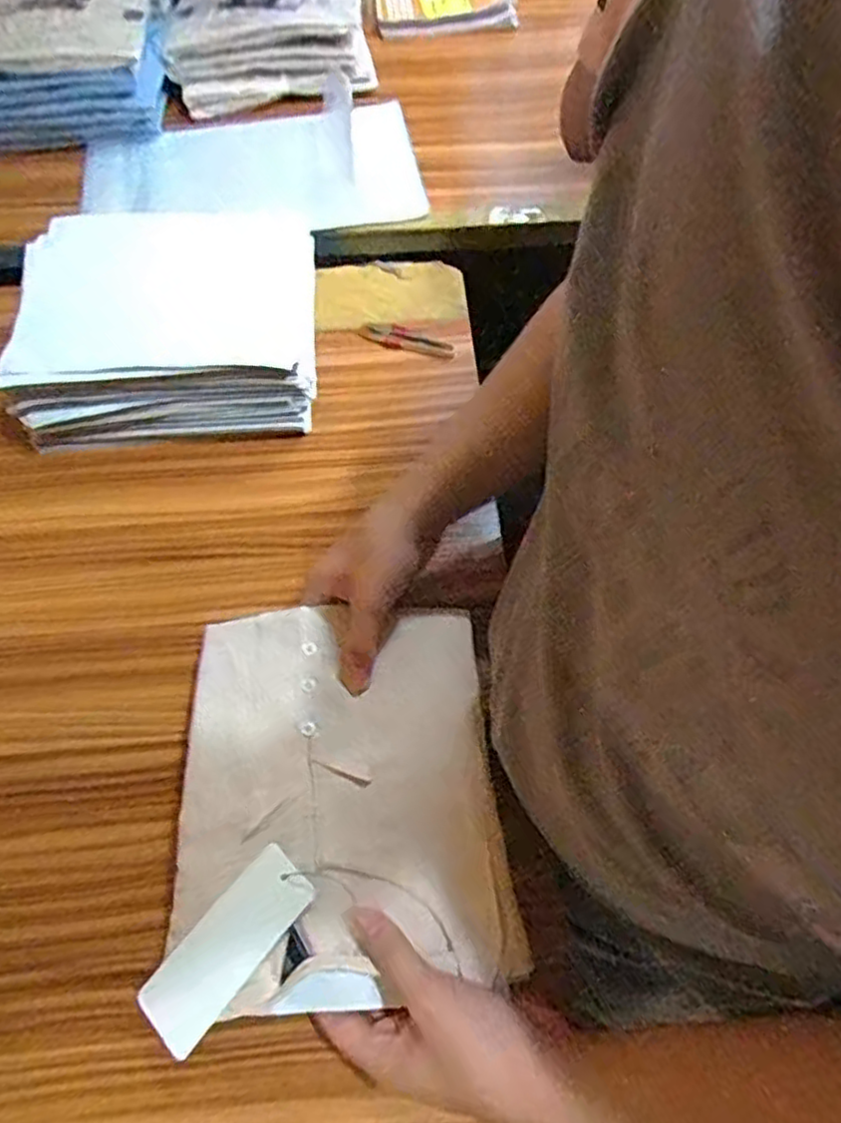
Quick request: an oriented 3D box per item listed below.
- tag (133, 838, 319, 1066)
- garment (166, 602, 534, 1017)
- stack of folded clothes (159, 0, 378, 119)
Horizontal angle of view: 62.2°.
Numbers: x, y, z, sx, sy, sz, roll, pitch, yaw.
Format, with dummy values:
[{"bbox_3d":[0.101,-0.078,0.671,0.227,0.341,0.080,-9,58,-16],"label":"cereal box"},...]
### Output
[{"bbox_3d":[-0.118,0.233,0.425,0.046,0.004,0.117,36,77,23],"label":"tag"},{"bbox_3d":[-0.056,0.142,0.464,0.205,0.028,0.241,-4,61,-3],"label":"garment"},{"bbox_3d":[-0.205,-0.715,0.956,0.281,0.080,0.202,-13,61,-6],"label":"stack of folded clothes"}]

